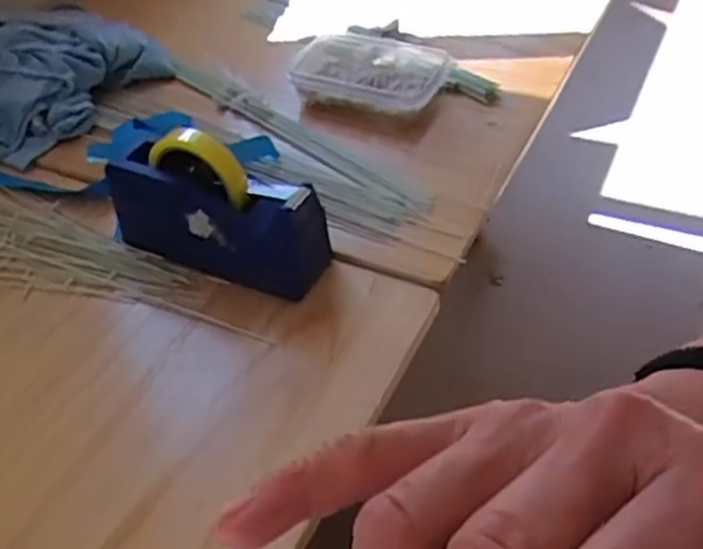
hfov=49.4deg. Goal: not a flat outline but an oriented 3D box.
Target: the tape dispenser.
[{"bbox_3d":[-0.128,-0.064,0.710,0.208,0.125,0.062,15,46,19],"label":"tape dispenser"}]

